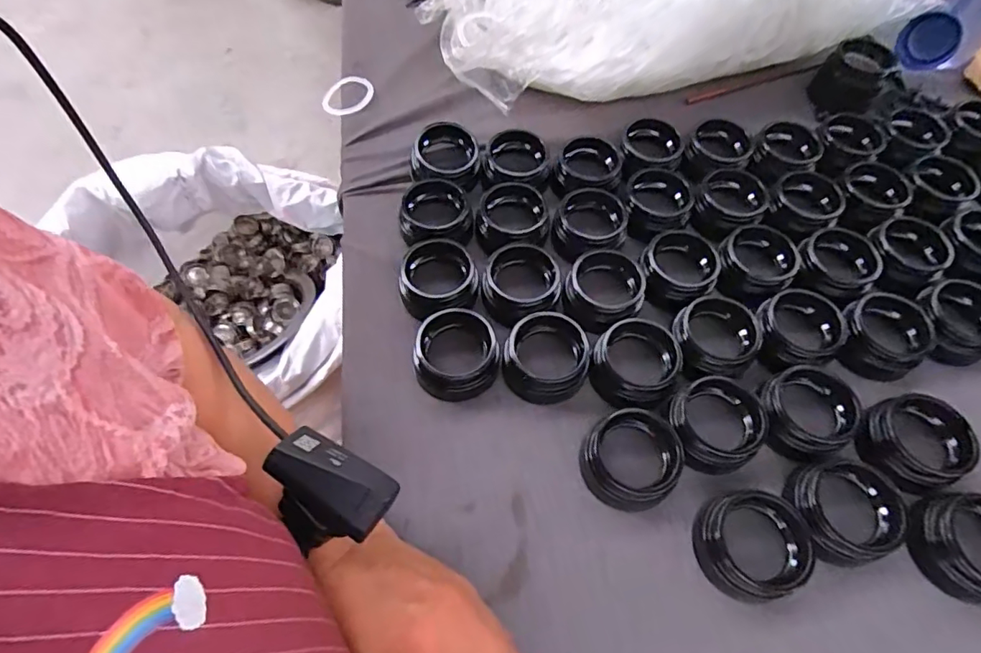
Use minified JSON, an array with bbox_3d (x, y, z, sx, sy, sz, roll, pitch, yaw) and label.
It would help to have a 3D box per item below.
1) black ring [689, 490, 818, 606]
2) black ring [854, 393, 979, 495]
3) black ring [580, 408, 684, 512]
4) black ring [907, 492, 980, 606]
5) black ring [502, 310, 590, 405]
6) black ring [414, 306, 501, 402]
[{"bbox_3d":[0.173,0.144,0.345,0.065,0.032,0.065,0,59,0],"label":"black ring"},{"bbox_3d":[0.308,0.085,0.382,0.066,0.038,0.067,-20,61,-12],"label":"black ring"},{"bbox_3d":[0.096,0.093,0.362,0.063,0.034,0.060,0,59,0],"label":"black ring"},{"bbox_3d":[0.323,0.145,0.347,0.068,0.041,0.066,13,60,8],"label":"black ring"},{"bbox_3d":[0.043,0.023,0.406,0.061,0.027,0.065,0,59,0],"label":"black ring"},{"bbox_3d":[-0.027,0.022,0.407,0.062,0.039,0.063,0,59,0],"label":"black ring"}]

